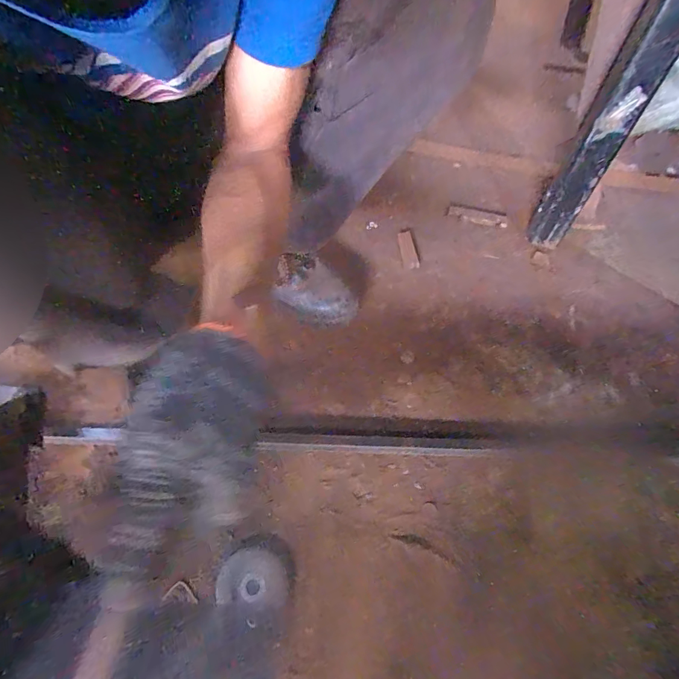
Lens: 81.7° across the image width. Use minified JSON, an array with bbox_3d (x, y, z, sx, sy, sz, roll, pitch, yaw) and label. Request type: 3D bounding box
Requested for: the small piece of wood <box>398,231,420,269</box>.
[{"bbox_3d":[0.117,-0.153,0.667,0.023,0.012,0.073,-6,62,-4],"label":"small piece of wood"}]

